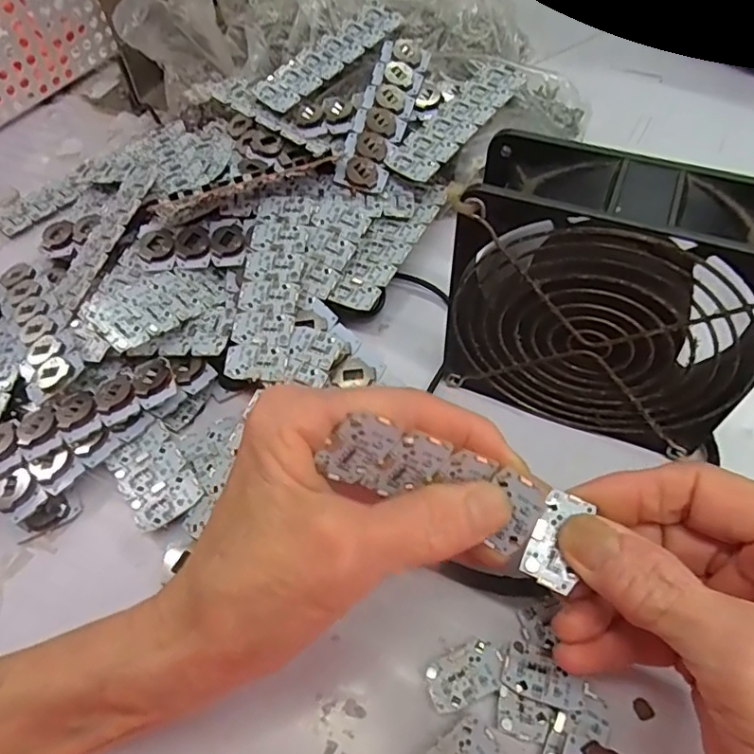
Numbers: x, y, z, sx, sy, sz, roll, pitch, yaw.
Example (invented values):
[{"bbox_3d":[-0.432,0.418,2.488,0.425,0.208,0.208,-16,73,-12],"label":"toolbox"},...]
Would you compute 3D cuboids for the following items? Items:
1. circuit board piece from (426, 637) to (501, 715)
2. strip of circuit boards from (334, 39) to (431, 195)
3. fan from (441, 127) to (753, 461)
[{"bbox_3d":[0.032,0.109,0.208,0.027,0.004,0.018,-22,57,-8],"label":"circuit board piece"},{"bbox_3d":[0.005,-0.157,0.336,0.030,0.008,0.110,14,71,12],"label":"strip of circuit boards"},{"bbox_3d":[0.093,-0.026,0.234,0.116,0.121,0.042,20,58,16],"label":"fan"}]

